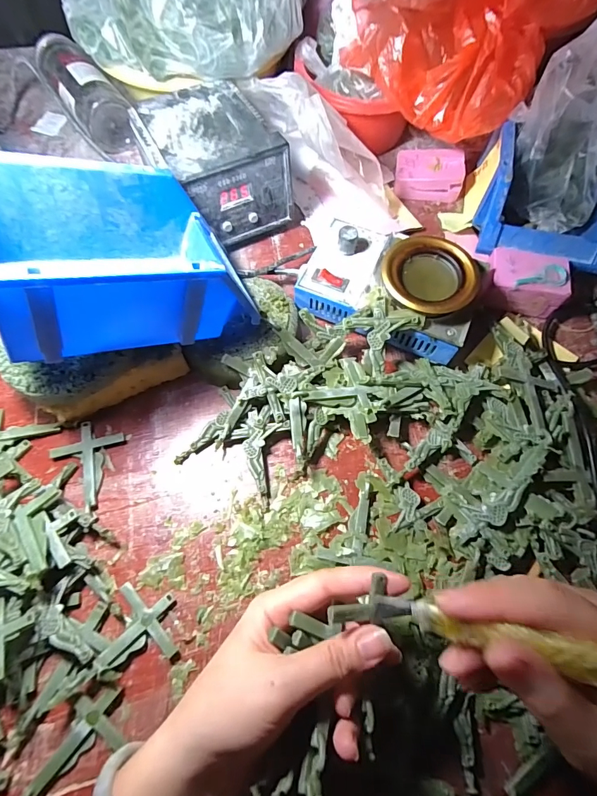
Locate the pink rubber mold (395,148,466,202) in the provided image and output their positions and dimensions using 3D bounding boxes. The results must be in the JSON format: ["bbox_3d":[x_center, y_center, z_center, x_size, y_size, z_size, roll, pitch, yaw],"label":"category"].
[{"bbox_3d":[0.144,-0.250,0.439,0.071,0.028,0.048,5,67,2],"label":"pink rubber mold"}]

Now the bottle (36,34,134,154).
[{"bbox_3d":[-0.254,-0.361,0.468,0.057,0.060,0.159,-33,71,-13],"label":"bottle"}]

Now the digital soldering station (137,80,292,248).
[{"bbox_3d":[-0.085,-0.234,0.393,0.112,0.078,0.138,-27,70,-11],"label":"digital soldering station"}]

